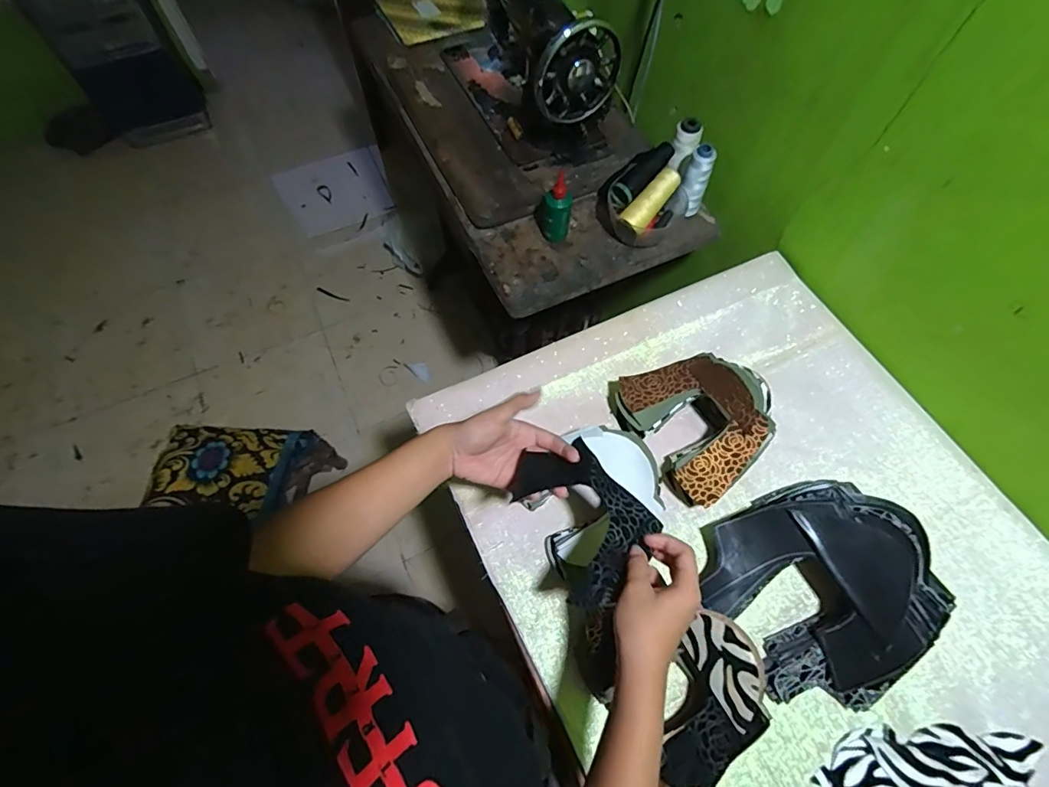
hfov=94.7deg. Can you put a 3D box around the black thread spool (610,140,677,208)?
[{"bbox_3d":[0.183,-0.345,0.748,0.129,0.034,0.045,-45,71,-6],"label":"black thread spool"}]

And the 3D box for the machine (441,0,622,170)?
[{"bbox_3d":[-0.012,-0.591,0.817,0.158,0.205,0.392,-27,67,-13],"label":"machine"}]

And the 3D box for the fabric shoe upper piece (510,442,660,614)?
[{"bbox_3d":[0.052,0.115,0.455,0.104,0.016,0.147,-36,69,-17],"label":"fabric shoe upper piece"}]

